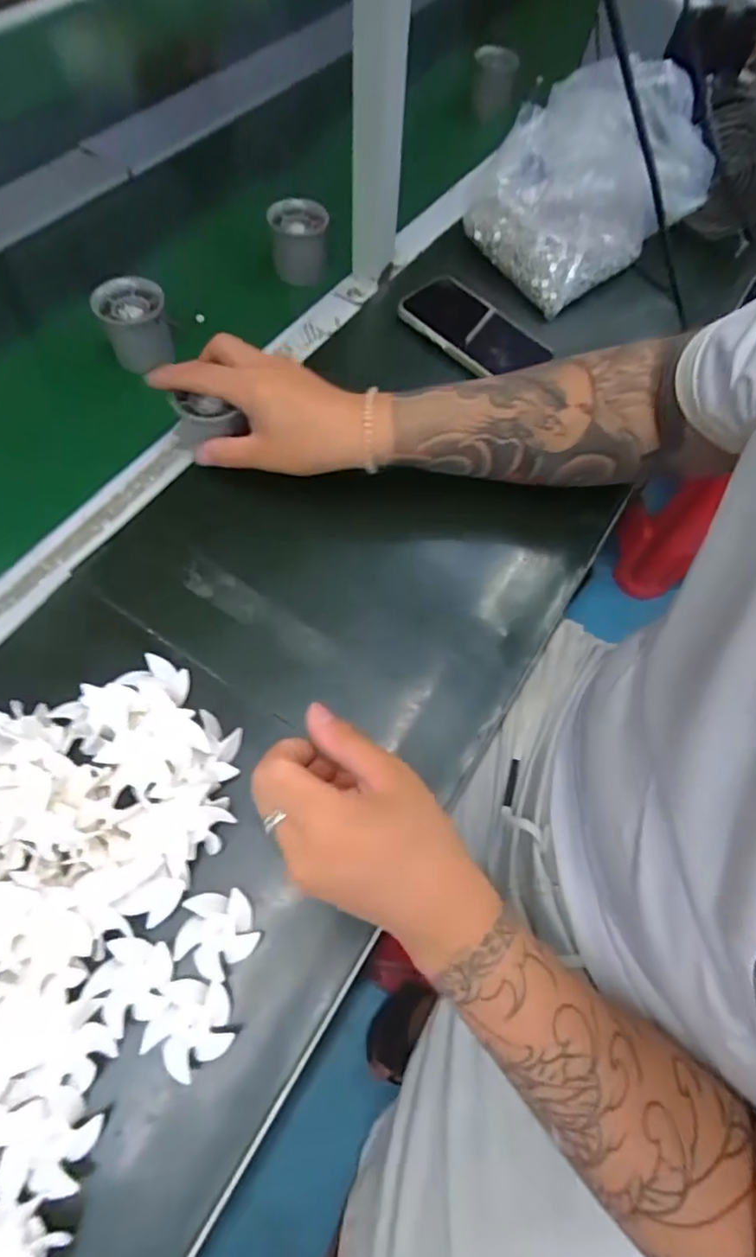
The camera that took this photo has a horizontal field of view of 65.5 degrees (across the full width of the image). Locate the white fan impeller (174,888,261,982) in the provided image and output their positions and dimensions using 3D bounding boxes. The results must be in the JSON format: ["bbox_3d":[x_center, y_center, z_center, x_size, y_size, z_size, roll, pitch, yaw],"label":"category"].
[{"bbox_3d":[-0.088,0.167,0.326,0.041,0.025,0.041,2,64,-3],"label":"white fan impeller"}]

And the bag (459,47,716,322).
[{"bbox_3d":[0.203,-0.451,0.580,0.189,0.133,0.158,-32,71,-18],"label":"bag"}]

